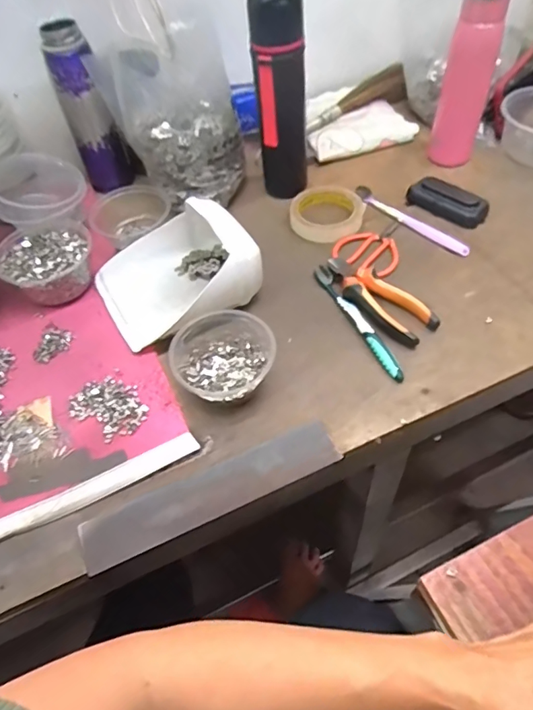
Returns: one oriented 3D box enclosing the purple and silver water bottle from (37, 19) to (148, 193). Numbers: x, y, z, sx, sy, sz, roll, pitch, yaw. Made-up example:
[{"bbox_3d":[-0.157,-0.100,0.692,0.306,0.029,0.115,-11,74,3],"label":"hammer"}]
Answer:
[{"bbox_3d":[-0.248,-0.349,0.715,0.096,0.210,0.089,-19,57,-10],"label":"purple and silver water bottle"}]

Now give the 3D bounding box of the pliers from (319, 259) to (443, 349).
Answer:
[{"bbox_3d":[0.127,-0.070,0.584,0.052,0.016,0.150,-37,62,-20],"label":"pliers"}]

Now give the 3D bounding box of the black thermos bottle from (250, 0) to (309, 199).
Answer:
[{"bbox_3d":[0.016,-0.323,0.643,0.071,0.250,0.063,2,56,4],"label":"black thermos bottle"}]

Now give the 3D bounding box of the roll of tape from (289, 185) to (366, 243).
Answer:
[{"bbox_3d":[0.082,-0.196,0.683,0.096,0.020,0.100,-1,56,2],"label":"roll of tape"}]

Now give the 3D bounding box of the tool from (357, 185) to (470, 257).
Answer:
[{"bbox_3d":[0.190,-0.182,0.669,0.024,0.010,0.181,-37,62,-20],"label":"tool"}]

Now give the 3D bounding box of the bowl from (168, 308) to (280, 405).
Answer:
[{"bbox_3d":[-0.046,0.002,0.524,0.100,0.052,0.100,-1,56,2],"label":"bowl"}]

